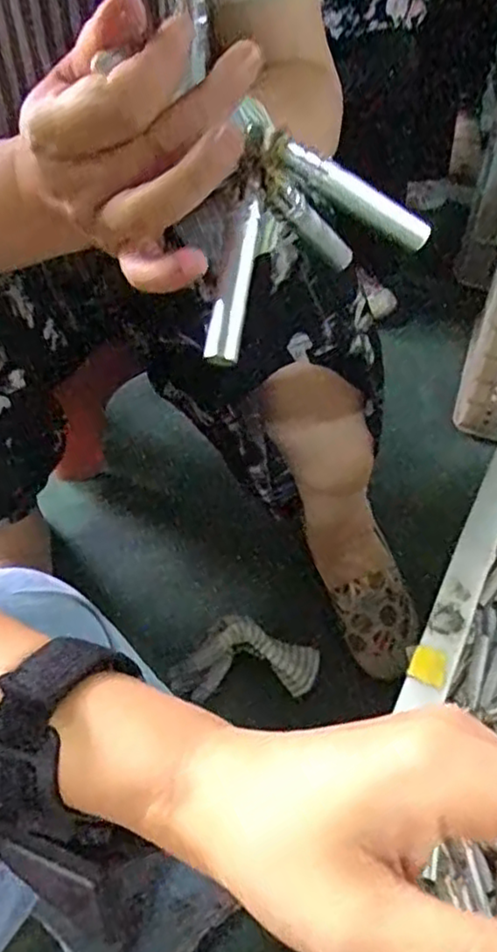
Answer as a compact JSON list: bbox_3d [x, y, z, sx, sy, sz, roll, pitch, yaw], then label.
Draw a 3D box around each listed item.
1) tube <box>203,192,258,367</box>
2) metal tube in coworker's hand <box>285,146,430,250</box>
[{"bbox_3d":[-0.006,-0.082,0.291,0.013,0.010,0.073,11,84,8],"label":"tube"},{"bbox_3d":[0.049,-0.122,0.303,0.082,0.015,0.013,17,45,-33],"label":"metal tube in coworker's hand"}]

